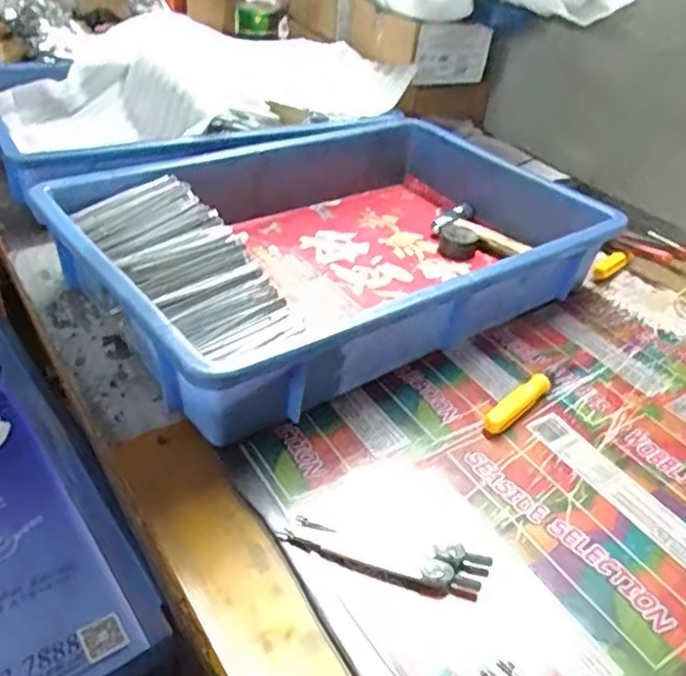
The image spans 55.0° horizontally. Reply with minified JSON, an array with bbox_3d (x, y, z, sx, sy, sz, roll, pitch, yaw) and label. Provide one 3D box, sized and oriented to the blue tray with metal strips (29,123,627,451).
[{"bbox_3d":[-0.005,-0.091,0.585,0.434,0.079,0.309,-20,45,-32],"label":"blue tray with metal strips"}]

